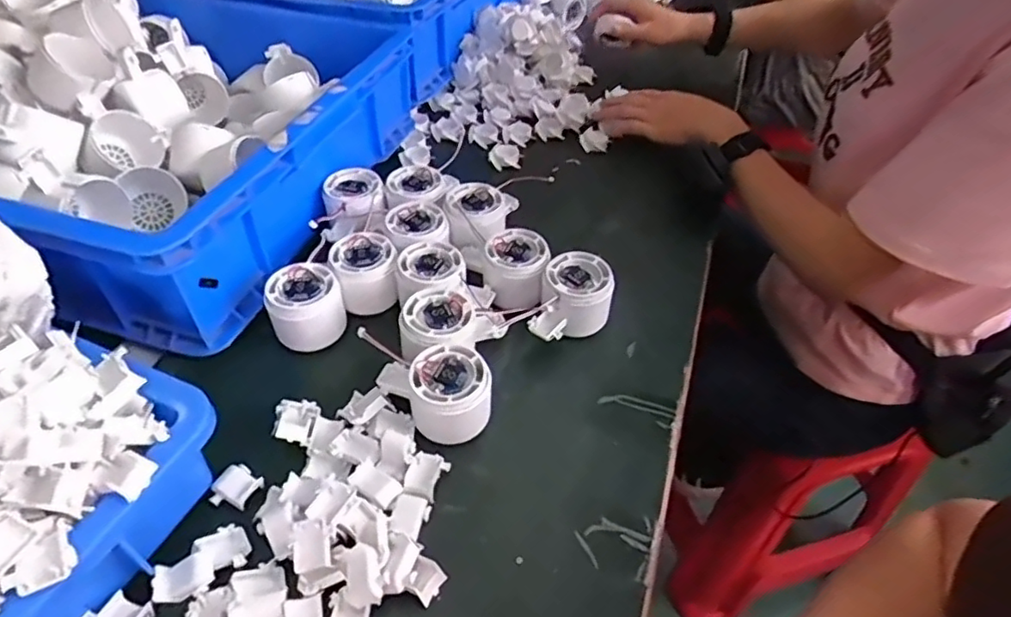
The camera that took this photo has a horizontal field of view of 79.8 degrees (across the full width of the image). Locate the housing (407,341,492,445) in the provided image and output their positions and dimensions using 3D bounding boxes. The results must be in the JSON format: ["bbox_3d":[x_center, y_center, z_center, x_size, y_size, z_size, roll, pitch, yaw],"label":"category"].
[{"bbox_3d":[-0.039,0.061,0.440,0.056,0.047,0.053,1,46,-1],"label":"housing"}]

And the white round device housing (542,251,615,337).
[{"bbox_3d":[0.061,-0.011,0.514,0.055,0.050,0.055,1,46,-1],"label":"white round device housing"}]

